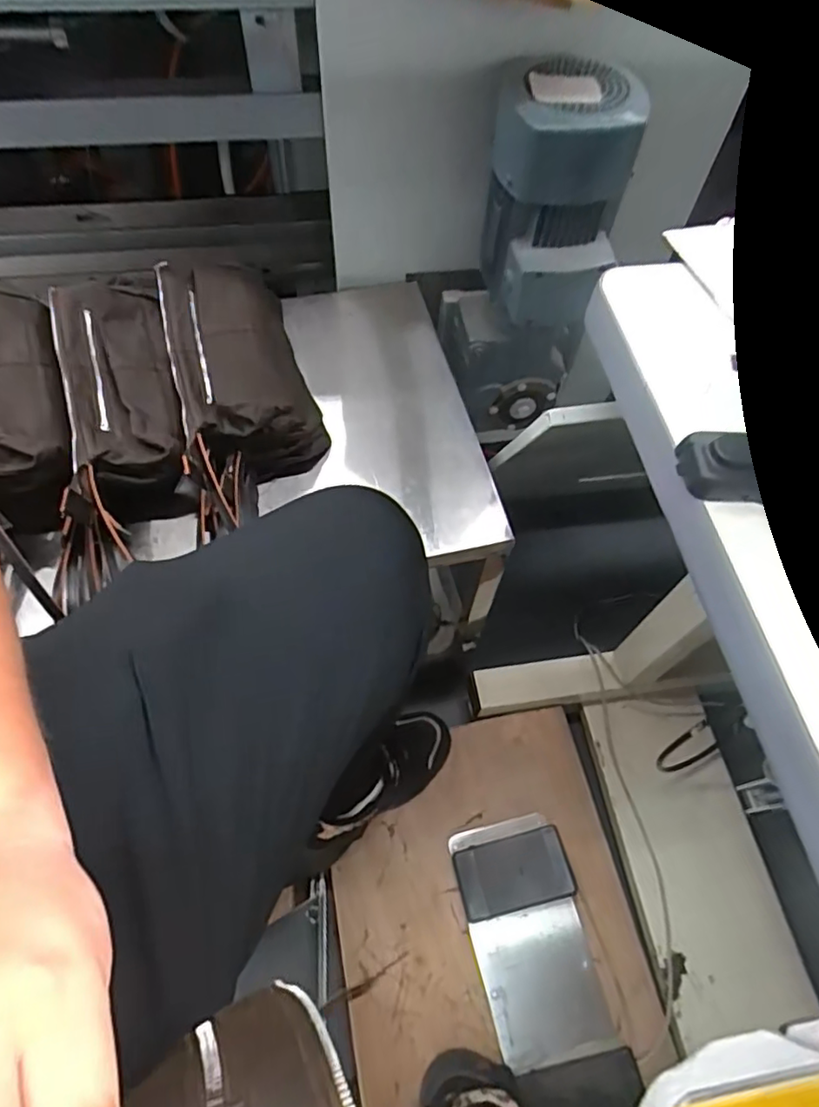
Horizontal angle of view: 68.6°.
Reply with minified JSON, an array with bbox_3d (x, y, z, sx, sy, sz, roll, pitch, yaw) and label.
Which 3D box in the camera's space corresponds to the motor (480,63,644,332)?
[{"bbox_3d":[0.157,-0.385,0.669,0.135,0.228,0.126,5,61,1],"label":"motor"}]

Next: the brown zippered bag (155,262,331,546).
[{"bbox_3d":[-0.189,-0.187,0.688,0.153,0.119,0.267,-12,63,-9],"label":"brown zippered bag"}]

